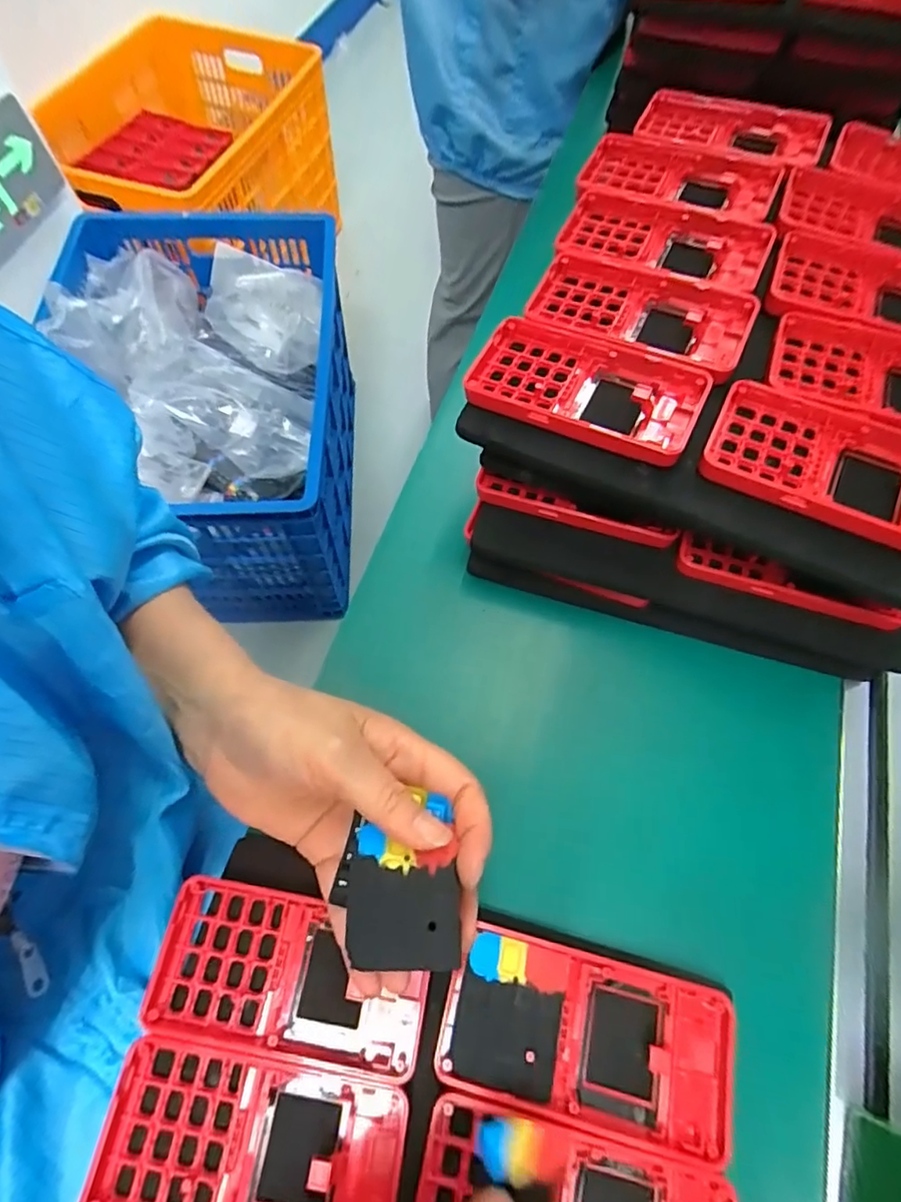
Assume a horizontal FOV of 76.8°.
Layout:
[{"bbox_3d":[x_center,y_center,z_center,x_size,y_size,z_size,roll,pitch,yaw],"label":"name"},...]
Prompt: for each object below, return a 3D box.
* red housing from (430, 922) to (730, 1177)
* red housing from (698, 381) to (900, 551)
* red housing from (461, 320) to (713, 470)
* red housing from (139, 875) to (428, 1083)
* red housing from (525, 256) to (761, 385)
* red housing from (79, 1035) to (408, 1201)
[{"bbox_3d":[0.060,0.190,0.249,0.123,0.010,0.061,13,65,6],"label":"red housing"},{"bbox_3d":[0.198,-0.066,0.287,0.128,0.014,0.067,27,67,12],"label":"red housing"},{"bbox_3d":[0.075,-0.121,0.314,0.123,0.012,0.068,25,67,11],"label":"red housing"},{"bbox_3d":[-0.073,0.169,0.260,0.122,0.010,0.061,8,64,4],"label":"red housing"},{"bbox_3d":[0.111,-0.173,0.337,0.126,0.013,0.069,28,67,13],"label":"red housing"},{"bbox_3d":[-0.082,0.224,0.233,0.122,0.008,0.062,9,64,4],"label":"red housing"}]

